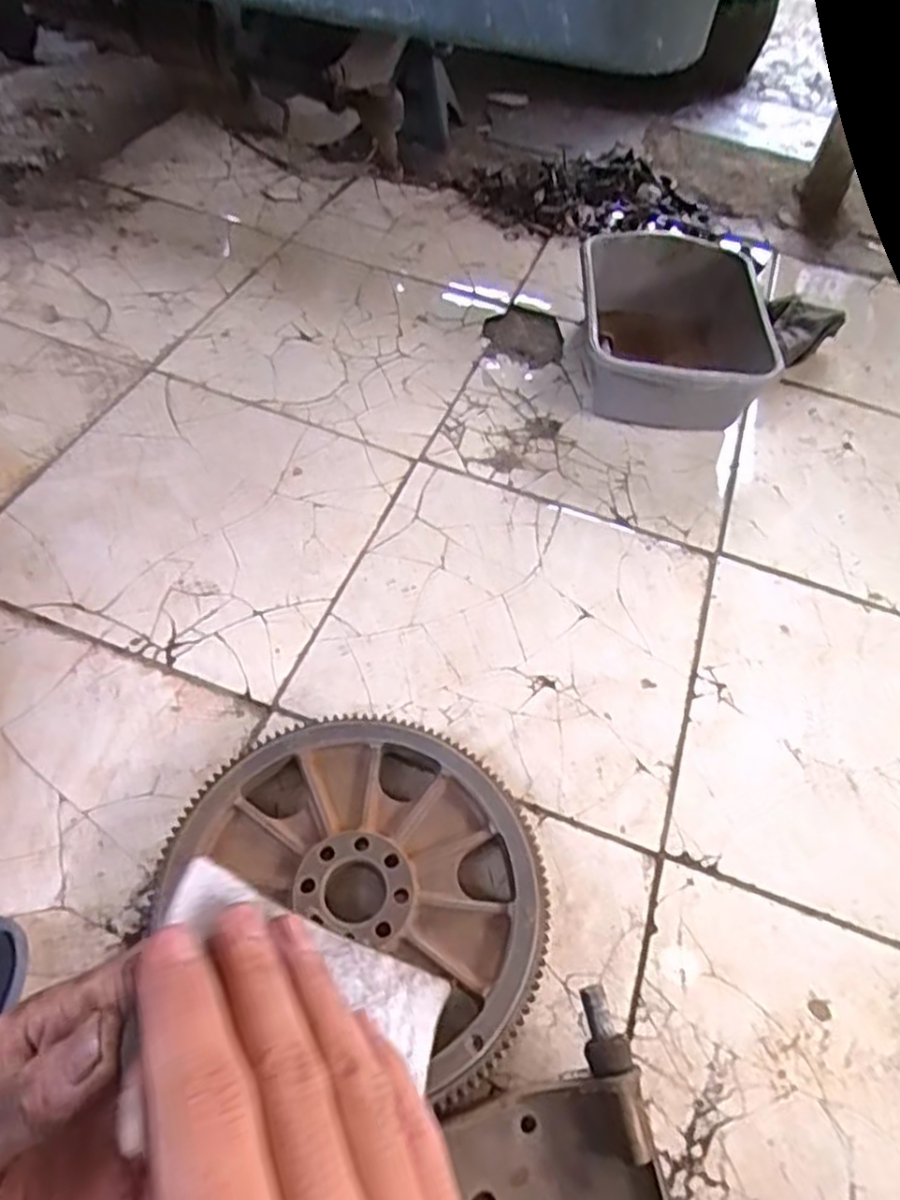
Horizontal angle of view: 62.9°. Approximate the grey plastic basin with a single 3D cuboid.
[{"bbox_3d":[0.325,-0.393,1.093,0.261,0.133,0.332,6,54,-3],"label":"grey plastic basin"}]

